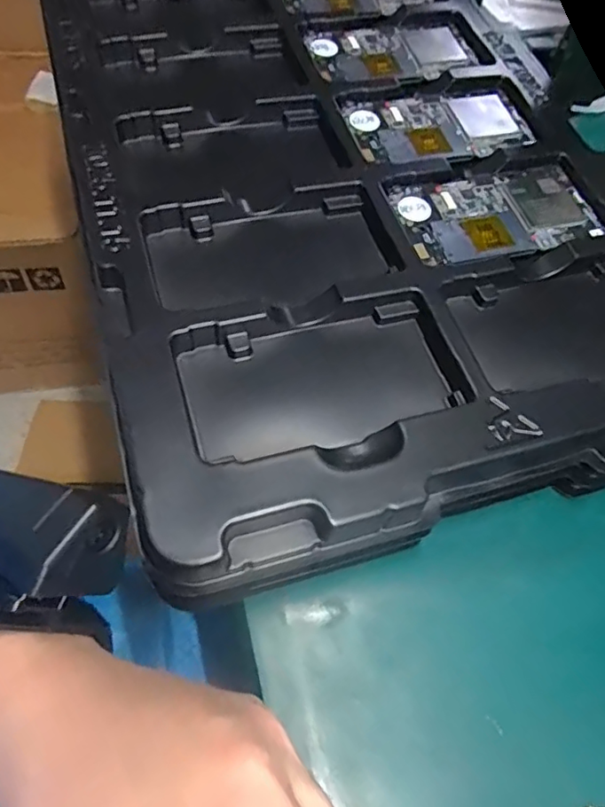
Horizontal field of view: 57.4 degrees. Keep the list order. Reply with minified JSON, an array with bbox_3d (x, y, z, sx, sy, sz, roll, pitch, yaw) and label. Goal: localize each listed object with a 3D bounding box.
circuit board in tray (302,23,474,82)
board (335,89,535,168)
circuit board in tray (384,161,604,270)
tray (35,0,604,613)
[{"bbox_3d":[0.065,-0.261,0.410,0.118,0.004,0.068,-11,64,-15],"label":"circuit board in tray"},{"bbox_3d":[0.094,-0.185,0.372,0.124,0.006,0.068,-11,63,-15],"label":"board"},{"bbox_3d":[0.120,-0.115,0.336,0.125,0.007,0.067,-11,64,-15],"label":"circuit board in tray"},{"bbox_3d":[0.012,-0.191,0.389,0.329,0.057,0.571,-12,64,-16],"label":"tray"}]

